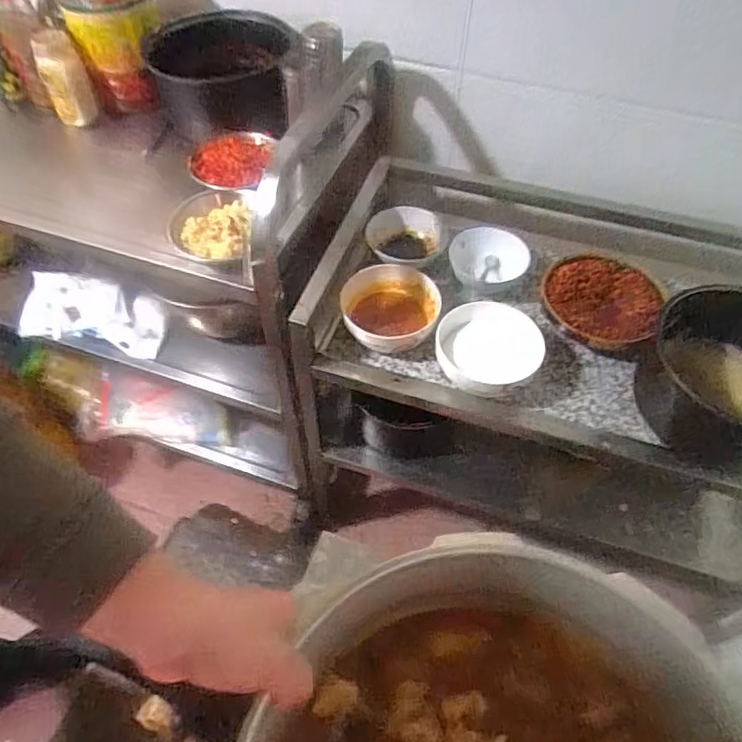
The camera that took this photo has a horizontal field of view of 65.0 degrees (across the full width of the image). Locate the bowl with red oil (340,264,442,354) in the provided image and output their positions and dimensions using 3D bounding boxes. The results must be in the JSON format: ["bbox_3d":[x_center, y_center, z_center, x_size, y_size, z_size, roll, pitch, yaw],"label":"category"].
[{"bbox_3d":[0.033,-0.086,0.881,0.140,0.066,0.148,1,52,-1],"label":"bowl with red oil"}]

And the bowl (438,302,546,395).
[{"bbox_3d":[0.173,-0.032,0.847,0.137,0.063,0.149,1,52,-1],"label":"bowl"}]

